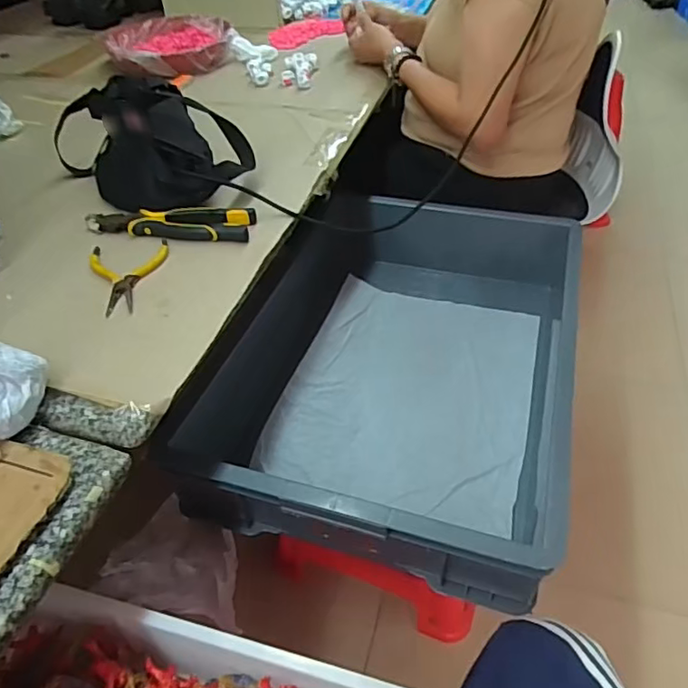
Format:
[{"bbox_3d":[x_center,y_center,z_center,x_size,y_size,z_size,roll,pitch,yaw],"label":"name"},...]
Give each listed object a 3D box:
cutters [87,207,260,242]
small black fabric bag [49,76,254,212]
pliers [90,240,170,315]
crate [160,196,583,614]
[{"bbox_3d":[-0.200,-0.144,0.671,0.193,0.013,0.063,7,43,11],"label":"cutters"},{"bbox_3d":[-0.235,-0.263,0.732,0.172,0.109,0.264,-33,50,-29],"label":"small black fabric bag"},{"bbox_3d":[-0.221,-0.073,0.599,0.080,0.007,0.121,-13,43,-11],"label":"pliers"},{"bbox_3d":[0.090,0.002,0.798,0.386,0.142,0.616,10,44,14],"label":"crate"}]

